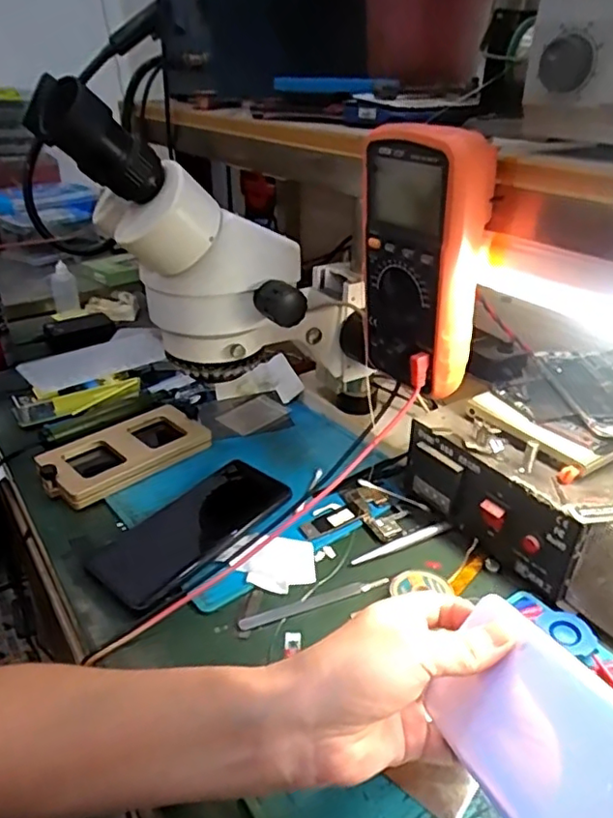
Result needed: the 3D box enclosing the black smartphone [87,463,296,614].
[{"bbox_3d":[-0.093,0.098,0.503,0.095,0.008,0.171,16,36,40],"label":"black smartphone"}]

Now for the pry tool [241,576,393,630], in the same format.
[{"bbox_3d":[0.008,0.144,0.447,0.121,0.009,0.011,-12,32,-21],"label":"pry tool"}]

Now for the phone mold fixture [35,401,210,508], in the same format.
[{"bbox_3d":[-0.181,0.040,0.594,0.161,0.023,0.079,-26,39,-38],"label":"phone mold fixture"}]

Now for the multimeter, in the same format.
[{"bbox_3d":[0.081,-0.103,0.424,0.048,0.172,0.087,-17,34,-28],"label":"multimeter"}]

